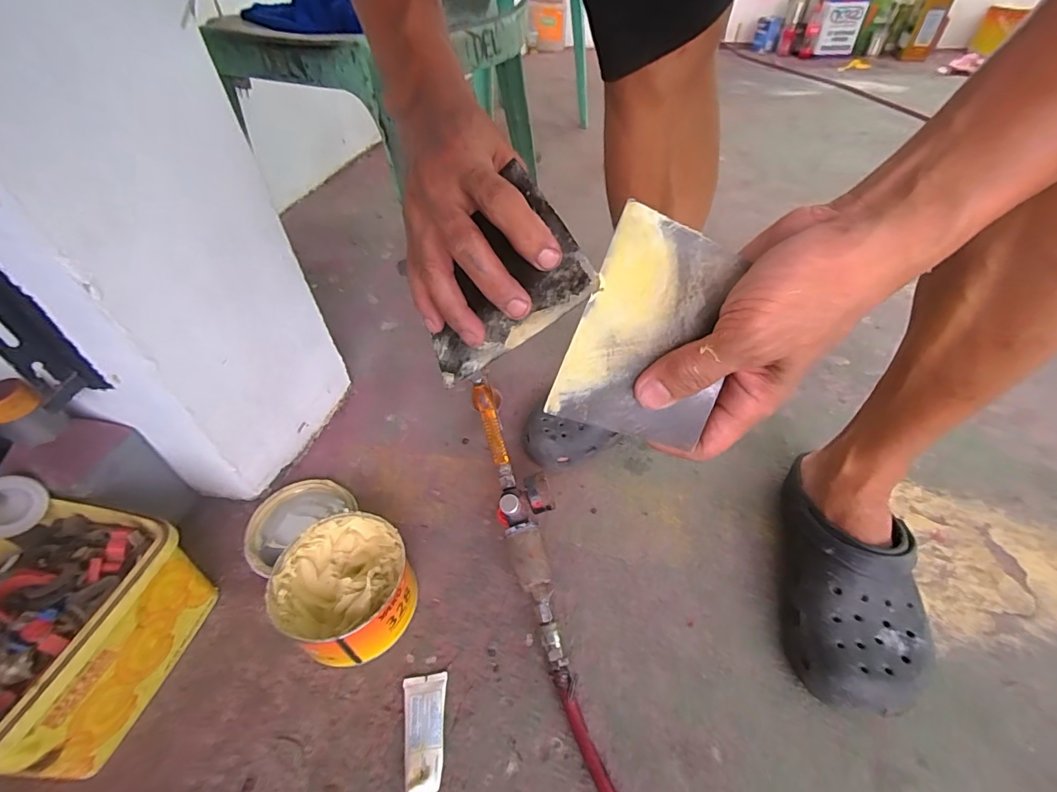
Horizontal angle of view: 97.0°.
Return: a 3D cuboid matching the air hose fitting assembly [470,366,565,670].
[{"bbox_3d":[-0.006,0.107,0.483,0.054,0.030,0.301,-13,64,-10],"label":"air hose fitting assembly"}]

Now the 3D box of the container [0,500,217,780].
[{"bbox_3d":[-0.425,0.201,0.408,0.193,0.129,0.175,8,47,10],"label":"container"}]

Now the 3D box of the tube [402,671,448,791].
[{"bbox_3d":[-0.089,0.289,0.398,0.036,0.021,0.094,-7,46,-5],"label":"tube"}]

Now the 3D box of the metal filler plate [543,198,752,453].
[{"bbox_3d":[0.069,-0.031,0.256,0.083,0.117,0.004,23,16,5],"label":"metal filler plate"}]

